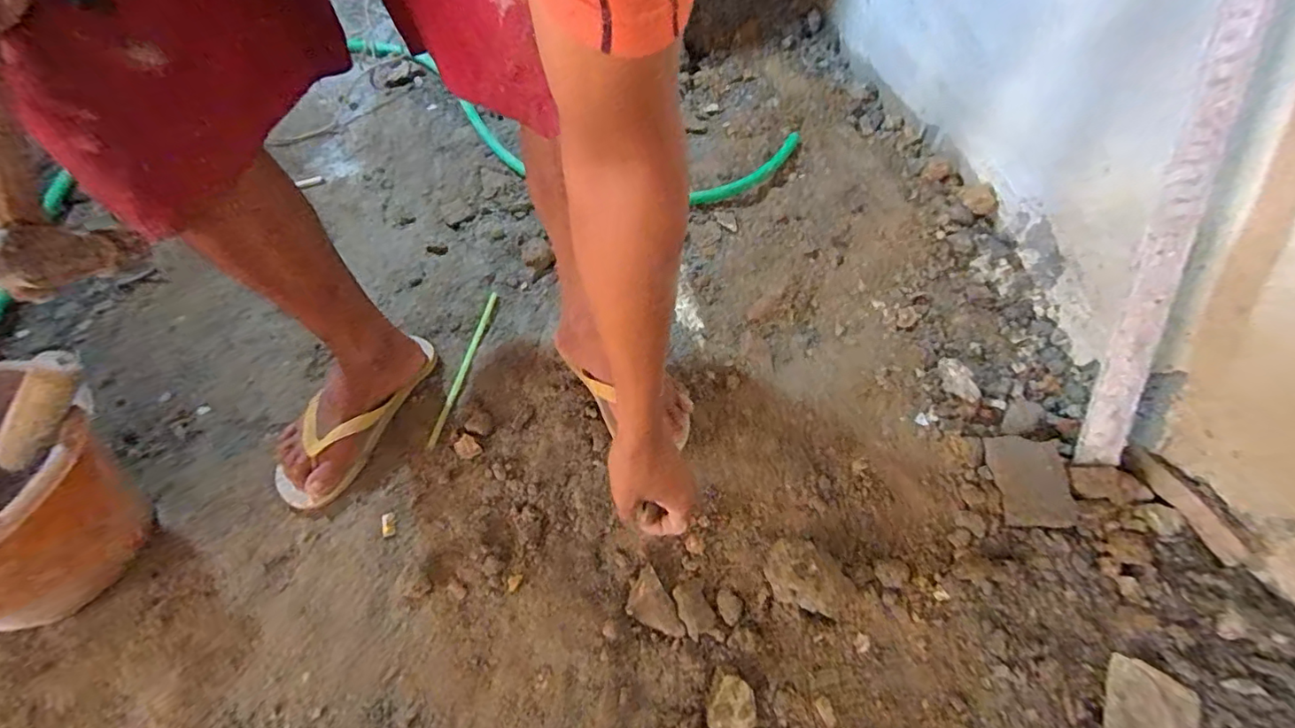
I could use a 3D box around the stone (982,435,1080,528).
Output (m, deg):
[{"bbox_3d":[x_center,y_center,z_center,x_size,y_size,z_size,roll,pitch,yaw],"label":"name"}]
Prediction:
[{"bbox_3d":[0.436,0.131,0.631,0.082,0.012,0.106,1,56,3],"label":"stone"}]

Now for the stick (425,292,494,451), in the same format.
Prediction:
[{"bbox_3d":[-0.252,0.000,0.765,0.014,0.010,0.257,7,56,7],"label":"stick"}]

